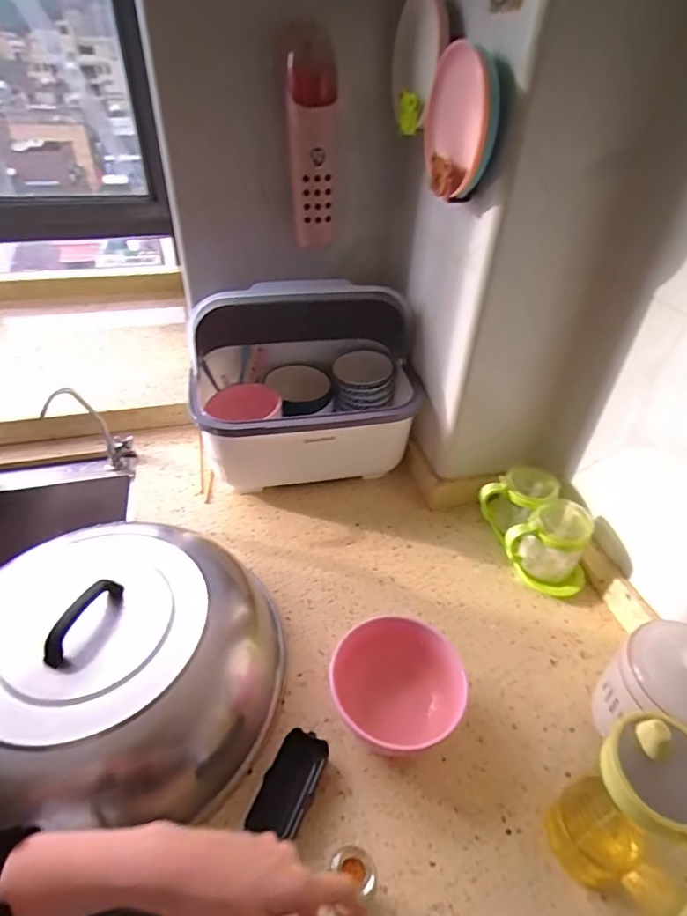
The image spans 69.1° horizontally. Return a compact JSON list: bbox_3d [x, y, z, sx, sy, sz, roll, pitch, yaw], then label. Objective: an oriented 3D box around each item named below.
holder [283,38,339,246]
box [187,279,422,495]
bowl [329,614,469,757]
[{"bbox_3d":[-0.048,-0.478,0.786,0.076,0.268,0.092,-1,40,-3],"label":"holder"},{"bbox_3d":[-0.059,-0.138,0.876,0.384,0.332,0.274,-7,41,-11],"label":"box"},{"bbox_3d":[0.063,0.273,0.585,0.143,0.078,0.146,1,40,-1],"label":"bowl"}]

